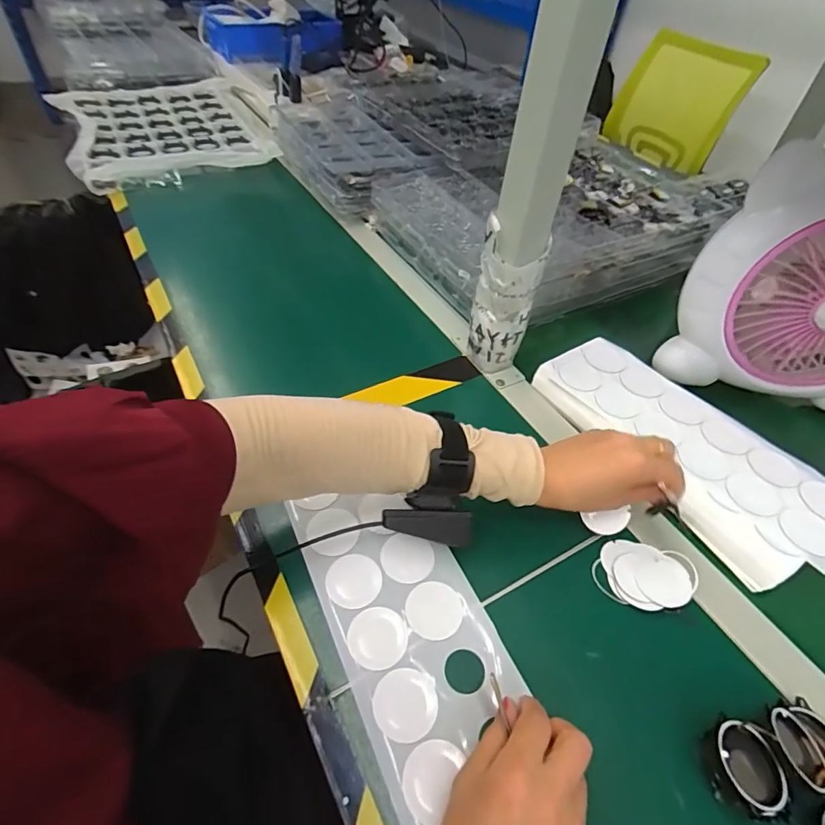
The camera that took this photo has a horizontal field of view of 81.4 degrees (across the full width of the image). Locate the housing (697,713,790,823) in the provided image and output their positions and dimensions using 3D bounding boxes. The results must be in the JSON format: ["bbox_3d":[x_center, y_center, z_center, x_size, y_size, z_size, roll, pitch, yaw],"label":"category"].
[{"bbox_3d":[0.205,0.222,0.298,0.040,0.030,0.048,-14,48,-18],"label":"housing"}]

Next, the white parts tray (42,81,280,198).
[{"bbox_3d":[-0.471,-0.541,0.909,0.354,0.044,0.429,-17,49,-20],"label":"white parts tray"}]

